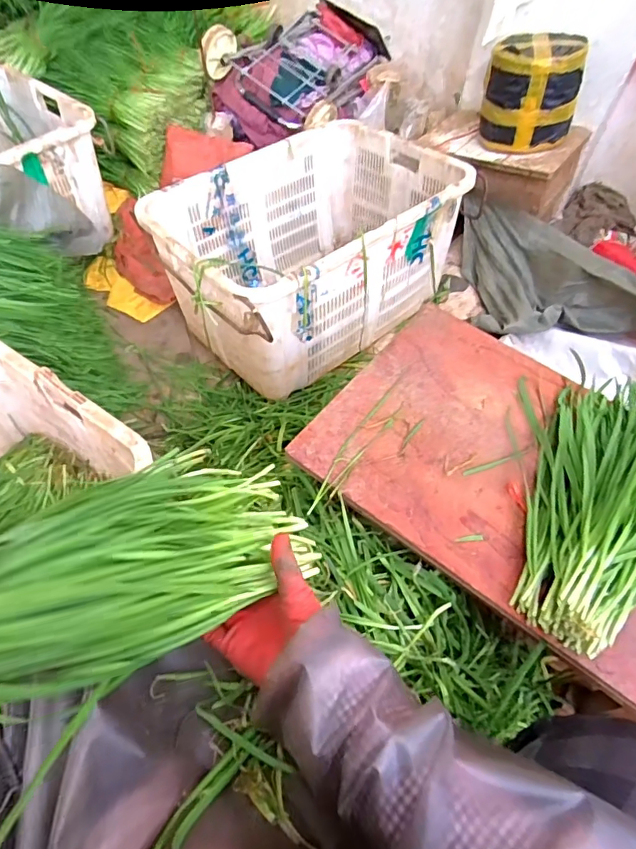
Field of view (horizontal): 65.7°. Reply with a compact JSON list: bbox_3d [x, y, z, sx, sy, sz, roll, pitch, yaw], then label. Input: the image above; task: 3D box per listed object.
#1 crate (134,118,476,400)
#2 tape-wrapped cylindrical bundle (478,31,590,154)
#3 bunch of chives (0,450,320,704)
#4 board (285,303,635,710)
[{"bbox_3d":[-0.020,-0.430,1.237,0.713,0.362,0.480,-39,66,-25],"label":"crate"},{"bbox_3d":[0.564,-0.874,1.301,0.202,0.222,0.199,1,56,-2],"label":"tape-wrapped cylindrical bundle"},{"bbox_3d":[-0.190,0.104,0.292,0.130,0.081,0.481,48,28,25],"label":"bunch of chives"},{"bbox_3d":[0.305,0.077,0.655,0.592,0.036,0.393,34,61,18],"label":"board"}]

